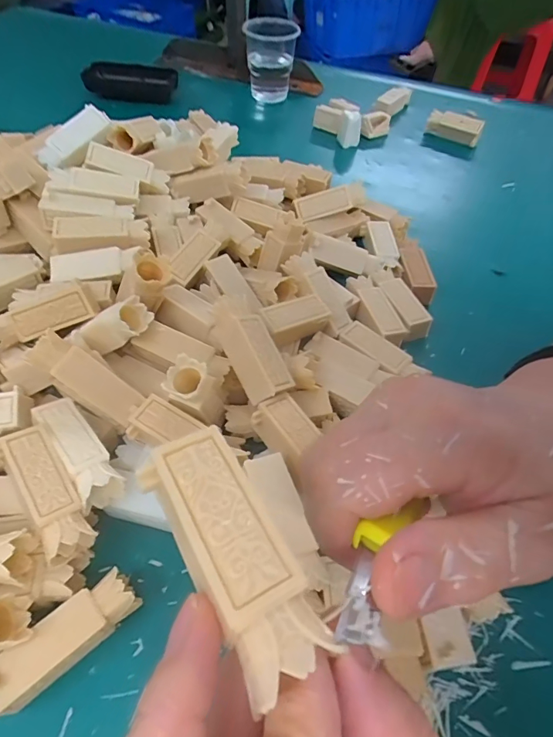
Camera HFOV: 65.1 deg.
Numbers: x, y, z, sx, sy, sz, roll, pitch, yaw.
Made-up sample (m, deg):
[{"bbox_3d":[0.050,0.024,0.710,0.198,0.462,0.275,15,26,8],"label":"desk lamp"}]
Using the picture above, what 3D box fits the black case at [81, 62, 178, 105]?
[{"bbox_3d":[-0.181,-0.359,0.545,0.111,0.029,0.037,1,54,-3],"label":"black case"}]

